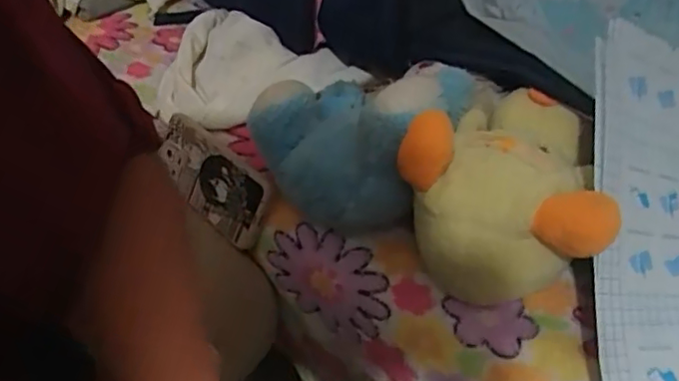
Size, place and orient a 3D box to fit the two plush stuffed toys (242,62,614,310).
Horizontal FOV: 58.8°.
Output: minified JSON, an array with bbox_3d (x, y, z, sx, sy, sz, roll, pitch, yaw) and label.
[{"bbox_3d":[0.069,-0.035,0.482,0.292,0.137,0.150,26,54,22],"label":"two plush stuffed toys"}]

